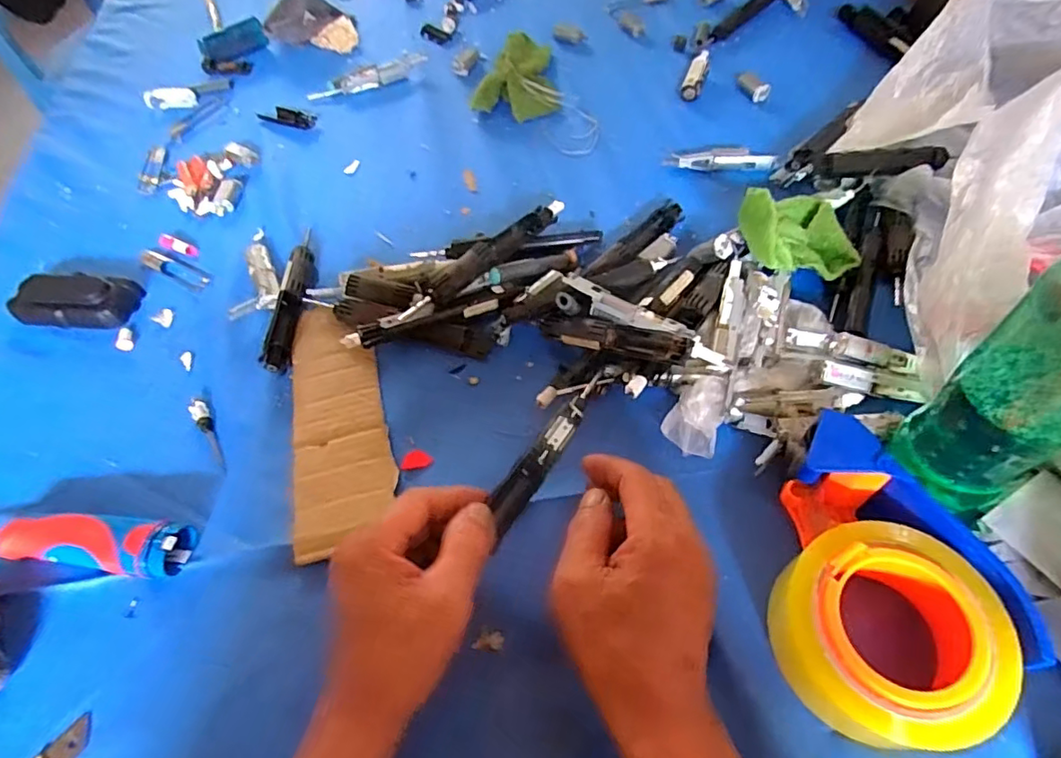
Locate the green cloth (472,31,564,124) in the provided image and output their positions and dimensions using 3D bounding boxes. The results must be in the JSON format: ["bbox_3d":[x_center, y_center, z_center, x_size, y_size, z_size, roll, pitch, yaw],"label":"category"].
[{"bbox_3d":[-0.019,-0.354,0.662,0.095,0.034,0.145,-6,55,1],"label":"green cloth"}]

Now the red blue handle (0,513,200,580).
[{"bbox_3d":[-0.289,0.109,0.374,0.125,0.030,0.034,2,55,7],"label":"red blue handle"}]

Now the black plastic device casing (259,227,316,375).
[{"bbox_3d":[-0.205,-0.074,0.495,0.021,0.017,0.163,-4,55,3],"label":"black plastic device casing"}]

